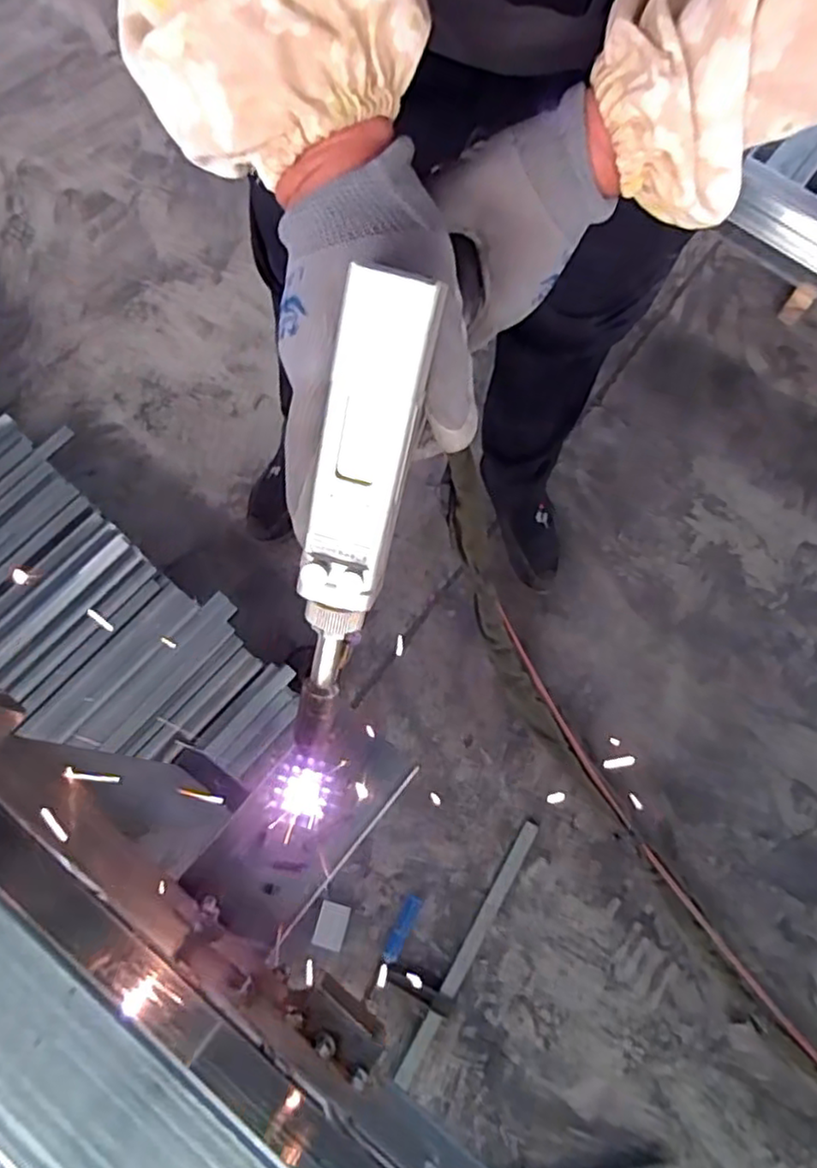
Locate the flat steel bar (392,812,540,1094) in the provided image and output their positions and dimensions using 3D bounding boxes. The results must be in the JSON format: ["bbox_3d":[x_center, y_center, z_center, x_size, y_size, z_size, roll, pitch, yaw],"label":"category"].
[{"bbox_3d":[0.089,0.527,0.971,0.025,0.010,0.388,30,75,6],"label":"flat steel bar"}]

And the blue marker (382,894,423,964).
[{"bbox_3d":[-0.009,0.499,0.970,0.024,0.016,0.093,28,75,6],"label":"blue marker"}]

